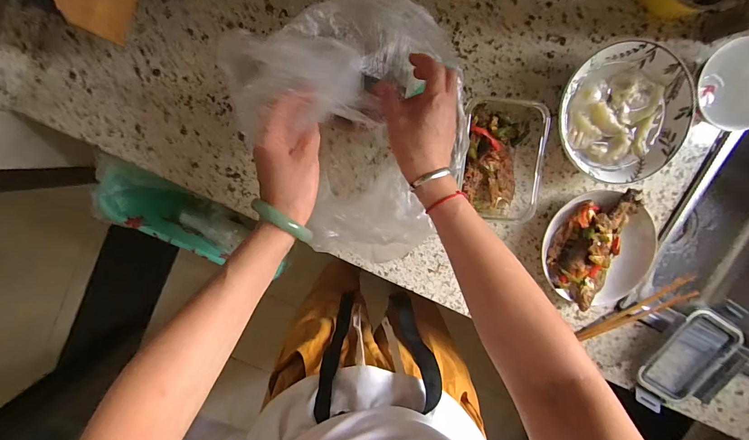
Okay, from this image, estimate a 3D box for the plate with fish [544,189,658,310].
[{"bbox_3d":[0.323,0.043,0.505,0.160,0.044,0.166,-13,100,0],"label":"plate with fish"}]

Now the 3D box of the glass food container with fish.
[{"bbox_3d":[0.170,-0.080,0.474,0.120,0.047,0.168,2,99,-3],"label":"glass food container with fish"}]

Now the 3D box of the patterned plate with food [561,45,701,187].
[{"bbox_3d":[0.325,-0.141,0.468,0.161,0.055,0.167,0,100,-3],"label":"patterned plate with food"}]

